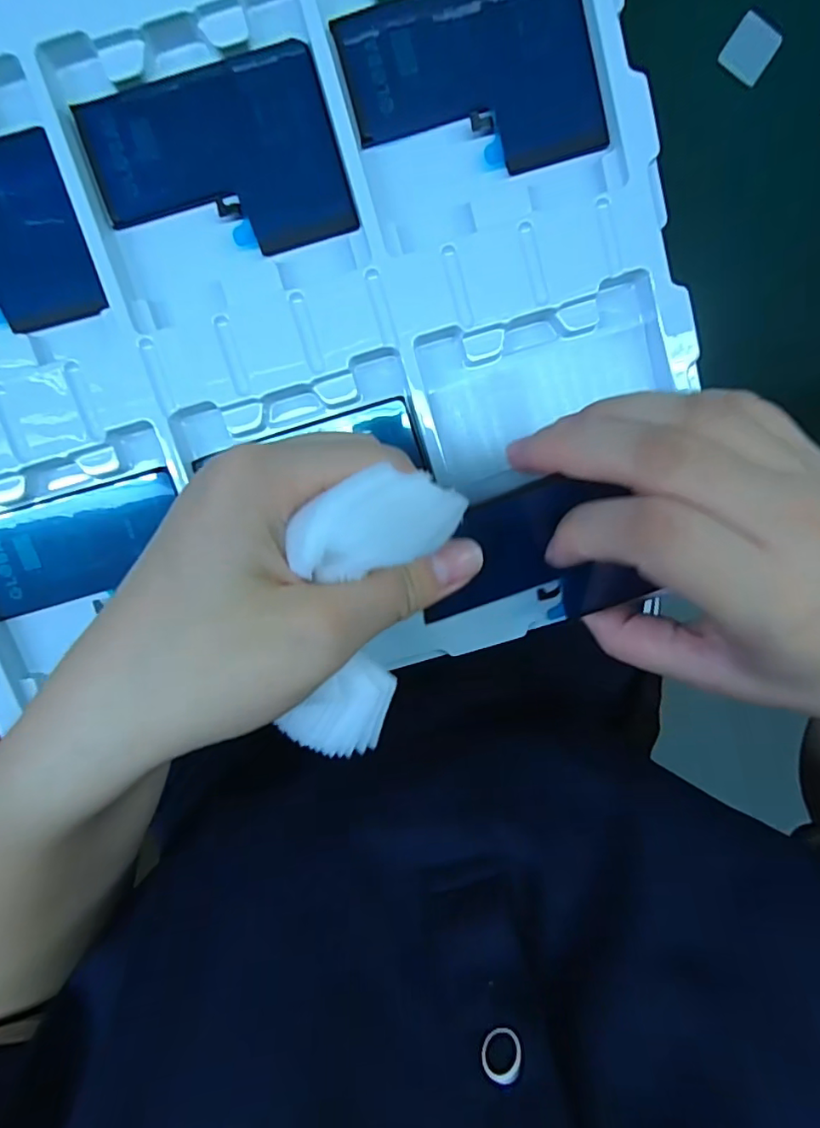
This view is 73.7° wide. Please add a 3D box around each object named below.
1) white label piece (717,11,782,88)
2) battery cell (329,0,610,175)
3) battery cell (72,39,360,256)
[{"bbox_3d":[0.153,-0.230,0.245,0.020,0.005,0.022,31,96,-5],"label":"white label piece"},{"bbox_3d":[0.023,-0.180,0.203,0.091,0.009,0.063,-14,98,1],"label":"battery cell"},{"bbox_3d":[-0.072,-0.150,0.205,0.089,0.004,0.067,-14,98,1],"label":"battery cell"}]

